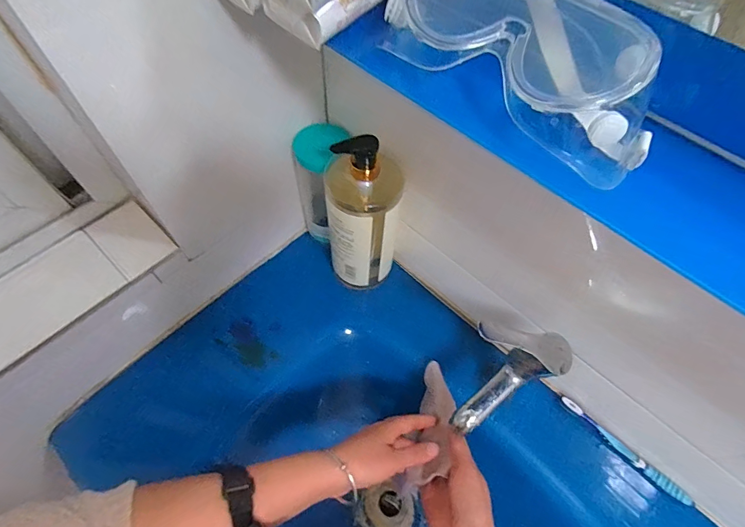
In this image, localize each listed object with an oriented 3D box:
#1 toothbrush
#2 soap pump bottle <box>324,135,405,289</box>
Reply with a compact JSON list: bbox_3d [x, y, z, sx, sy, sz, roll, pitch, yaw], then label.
[{"bbox_3d":[0.331,0.242,0.520,0.179,0.013,0.017,41,67,21],"label":"toothbrush"},{"bbox_3d":[-0.014,-0.064,0.539,0.095,0.270,0.105,4,60,-1],"label":"soap pump bottle"}]

